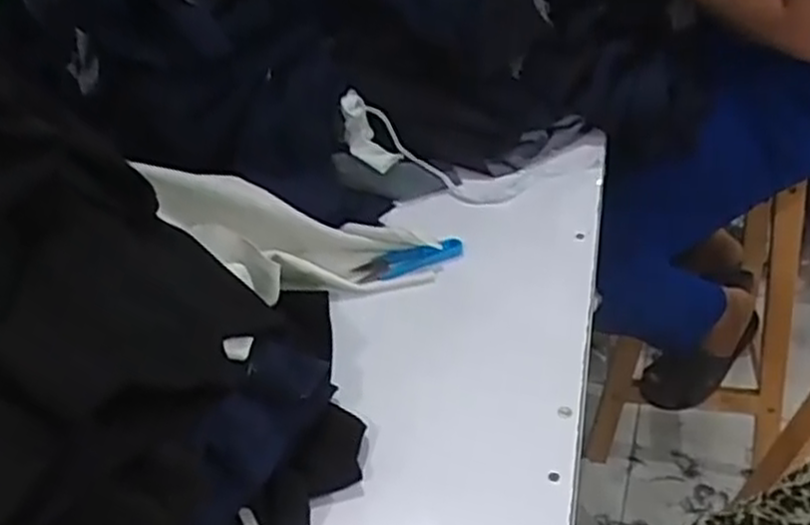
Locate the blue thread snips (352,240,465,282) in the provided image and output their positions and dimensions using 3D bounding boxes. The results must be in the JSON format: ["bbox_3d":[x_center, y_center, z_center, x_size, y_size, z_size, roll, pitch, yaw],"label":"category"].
[{"bbox_3d":[0.005,-0.003,0.808,0.112,0.019,0.025,-13,38,-12],"label":"blue thread snips"}]

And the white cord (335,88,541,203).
[{"bbox_3d":[0.032,-0.124,0.916,0.239,0.062,0.061,24,40,2],"label":"white cord"}]

